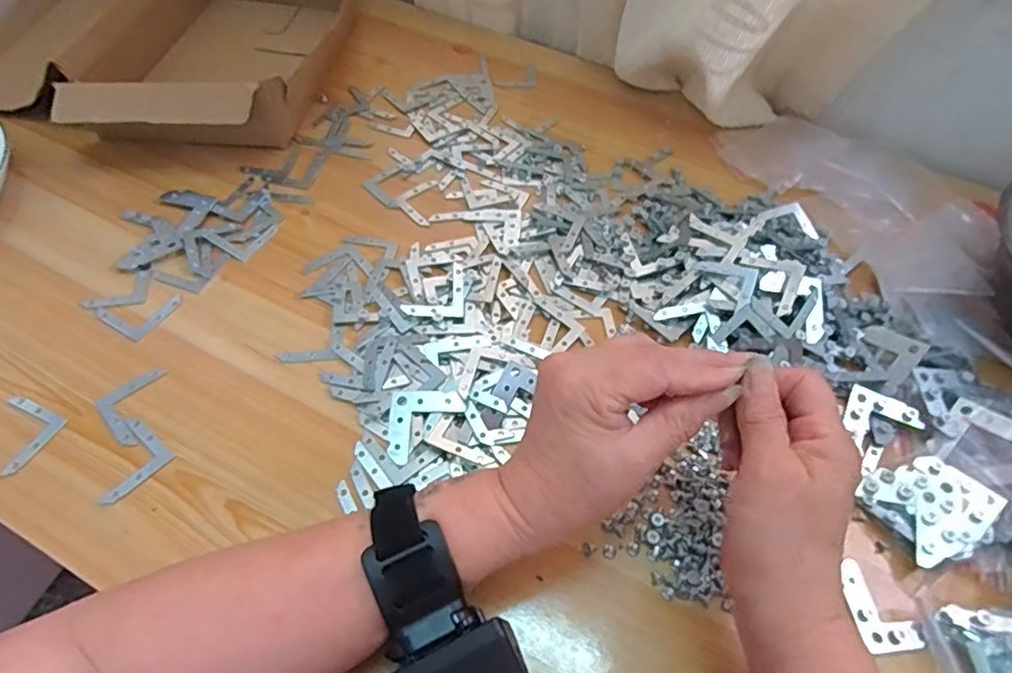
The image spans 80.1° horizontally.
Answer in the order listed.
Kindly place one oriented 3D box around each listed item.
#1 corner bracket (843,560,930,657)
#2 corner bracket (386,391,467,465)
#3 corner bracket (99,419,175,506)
[{"bbox_3d":[0.198,0.141,0.319,0.031,0.004,0.045,-2,54,-5],"label":"corner bracket"},{"bbox_3d":[-0.048,0.054,0.364,0.044,0.004,0.044,0,64,3],"label":"corner bracket"},{"bbox_3d":[-0.221,0.072,0.348,0.042,0.004,0.042,34,59,19],"label":"corner bracket"}]

